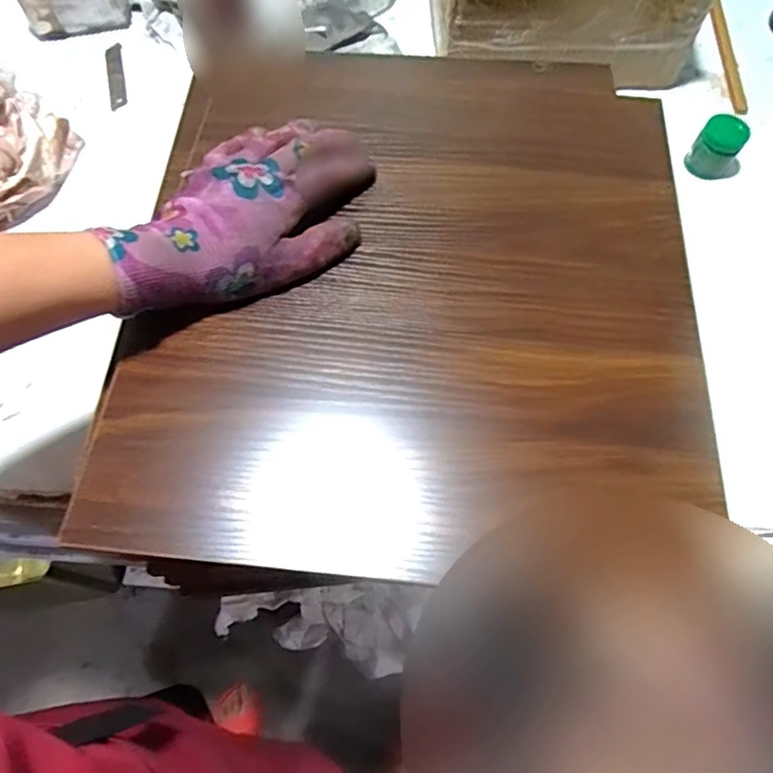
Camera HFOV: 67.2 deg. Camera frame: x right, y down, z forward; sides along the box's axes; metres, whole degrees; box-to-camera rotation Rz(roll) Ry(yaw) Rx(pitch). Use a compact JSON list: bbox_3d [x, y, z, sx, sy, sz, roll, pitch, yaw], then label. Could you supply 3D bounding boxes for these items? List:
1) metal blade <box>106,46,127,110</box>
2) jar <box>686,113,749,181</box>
[{"bbox_3d":[-0.283,-0.326,0.608,0.020,0.009,0.114,-23,62,5],"label":"metal blade"},{"bbox_3d":[0.313,-0.227,0.552,0.038,0.048,0.030,36,70,15],"label":"jar"}]

